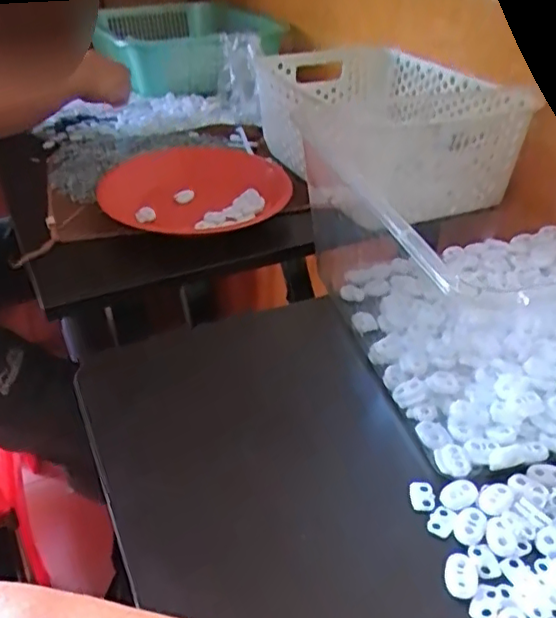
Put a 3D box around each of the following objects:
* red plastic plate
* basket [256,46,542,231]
[{"bbox_3d":[-0.093,-0.145,0.682,0.195,0.025,0.221,-6,35,-7],"label":"red plastic plate"},{"bbox_3d":[0.120,-0.208,0.742,0.206,0.134,0.322,-12,36,-16],"label":"basket"}]

